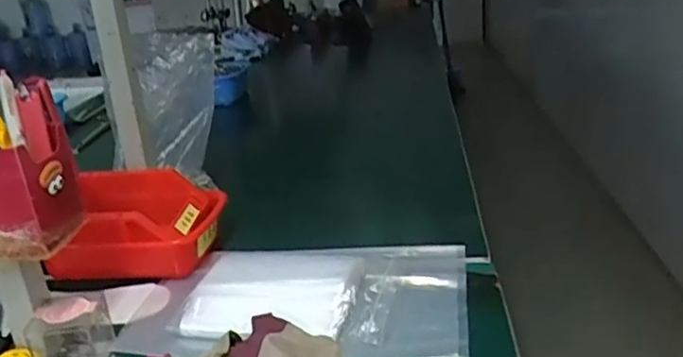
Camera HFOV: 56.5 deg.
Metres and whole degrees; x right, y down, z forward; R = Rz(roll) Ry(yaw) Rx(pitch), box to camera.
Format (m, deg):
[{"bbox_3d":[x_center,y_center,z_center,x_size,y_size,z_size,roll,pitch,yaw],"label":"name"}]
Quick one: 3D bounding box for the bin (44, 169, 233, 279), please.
[{"bbox_3d":[-0.240,0.054,0.743,0.180,0.090,0.117,-4,21,2],"label":"bin"}]

